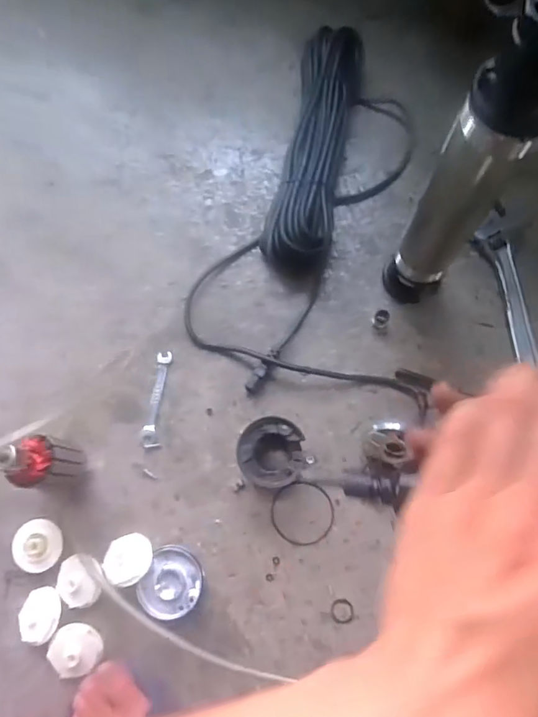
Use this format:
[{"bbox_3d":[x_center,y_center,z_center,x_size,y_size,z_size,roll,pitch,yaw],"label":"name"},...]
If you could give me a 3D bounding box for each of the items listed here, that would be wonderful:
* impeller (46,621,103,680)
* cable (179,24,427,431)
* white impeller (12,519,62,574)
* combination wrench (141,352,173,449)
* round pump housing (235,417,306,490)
[{"bbox_3d":[-0.205,0.311,0.518,0.051,0.022,0.050,-1,73,2],"label":"impeller"},{"bbox_3d":[0.054,-0.215,0.656,0.295,0.055,0.526,3,73,3],"label":"cable"},{"bbox_3d":[-0.264,0.213,0.554,0.053,0.017,0.056,-1,73,2],"label":"white impeller"},{"bbox_3d":[-0.141,0.051,0.611,0.024,0.004,0.121,4,73,4],"label":"combination wrench"},{"bbox_3d":[0.003,0.110,0.552,0.070,0.070,0.073,13,74,6],"label":"round pump housing"}]

